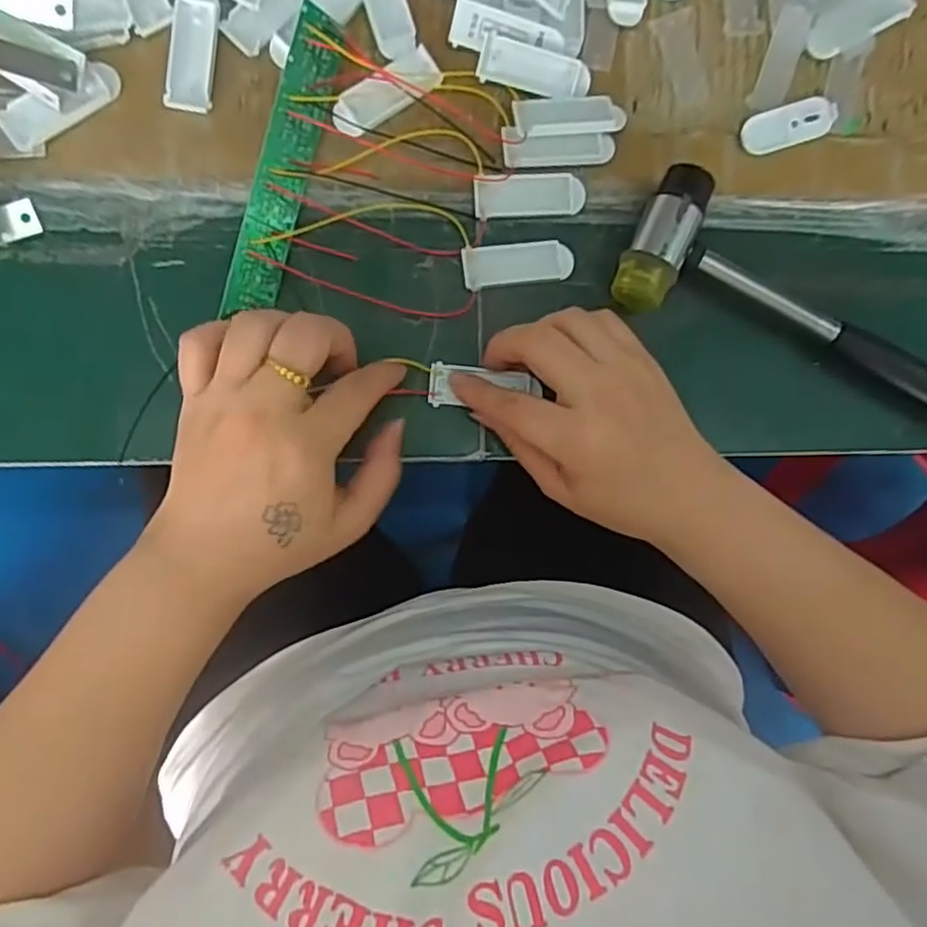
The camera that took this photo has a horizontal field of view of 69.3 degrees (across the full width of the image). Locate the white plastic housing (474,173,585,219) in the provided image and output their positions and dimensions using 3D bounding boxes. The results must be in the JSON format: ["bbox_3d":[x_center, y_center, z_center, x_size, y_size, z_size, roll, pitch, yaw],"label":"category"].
[{"bbox_3d":[0.035,-0.138,0.345,0.057,0.006,0.021,-5,89,-5],"label":"white plastic housing"}]

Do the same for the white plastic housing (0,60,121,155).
[{"bbox_3d":[-0.190,-0.170,0.317,0.057,0.010,0.020,-39,92,-5],"label":"white plastic housing"}]

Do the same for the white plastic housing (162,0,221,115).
[{"bbox_3d":[-0.129,-0.199,0.322,0.021,0.007,0.057,10,88,-5],"label":"white plastic housing"}]

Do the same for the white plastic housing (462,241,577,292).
[{"bbox_3d":[0.029,-0.103,0.347,0.057,0.004,0.021,-8,89,-5],"label":"white plastic housing"}]

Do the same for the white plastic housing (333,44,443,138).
[{"bbox_3d":[-0.038,-0.185,0.334,0.057,0.004,0.019,-36,92,-5],"label":"white plastic housing"}]

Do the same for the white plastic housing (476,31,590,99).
[{"bbox_3d":[0.037,-0.200,0.340,0.057,0.004,0.019,12,87,-5],"label":"white plastic housing"}]

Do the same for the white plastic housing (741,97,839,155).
[{"bbox_3d":[0.174,-0.180,0.356,0.050,0.006,0.021,-17,90,-6],"label":"white plastic housing"}]

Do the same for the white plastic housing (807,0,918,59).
[{"bbox_3d":[0.211,-0.236,0.356,0.064,0.010,0.021,-28,91,-5],"label":"white plastic housing"}]

